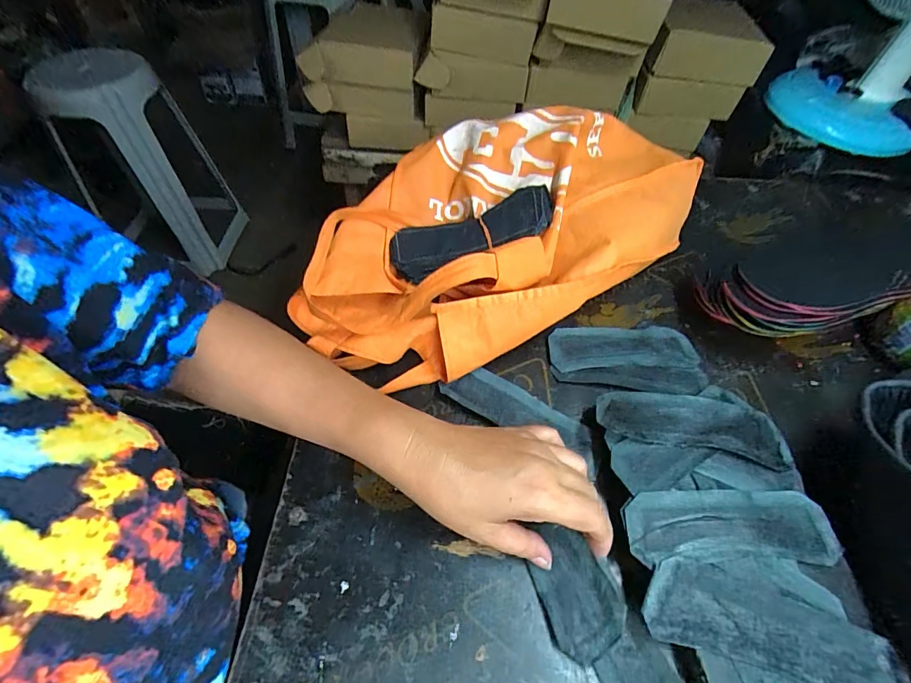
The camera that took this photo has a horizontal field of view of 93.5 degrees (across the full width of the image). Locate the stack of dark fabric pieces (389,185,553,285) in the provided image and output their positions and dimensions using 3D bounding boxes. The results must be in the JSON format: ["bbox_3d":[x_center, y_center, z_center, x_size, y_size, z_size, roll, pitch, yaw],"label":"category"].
[{"bbox_3d":[0.014,-0.104,0.421,0.164,0.021,0.063,-17,53,13],"label":"stack of dark fabric pieces"}]

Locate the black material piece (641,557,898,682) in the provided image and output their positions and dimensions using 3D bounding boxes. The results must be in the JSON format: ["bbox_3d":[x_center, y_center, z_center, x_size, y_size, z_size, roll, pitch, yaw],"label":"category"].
[{"bbox_3d":[0.196,0.183,0.268,0.145,0.006,0.050,18,62,9],"label":"black material piece"}]

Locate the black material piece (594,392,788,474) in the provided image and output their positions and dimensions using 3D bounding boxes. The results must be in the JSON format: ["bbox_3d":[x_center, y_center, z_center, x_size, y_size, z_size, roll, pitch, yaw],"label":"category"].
[{"bbox_3d":[0.192,0.068,0.352,0.147,0.012,0.050,11,53,5],"label":"black material piece"}]

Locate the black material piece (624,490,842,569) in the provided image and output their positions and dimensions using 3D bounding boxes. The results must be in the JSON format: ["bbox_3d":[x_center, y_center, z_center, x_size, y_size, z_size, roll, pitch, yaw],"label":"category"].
[{"bbox_3d":[0.195,0.129,0.302,0.145,0.004,0.047,0,54,-2],"label":"black material piece"}]

